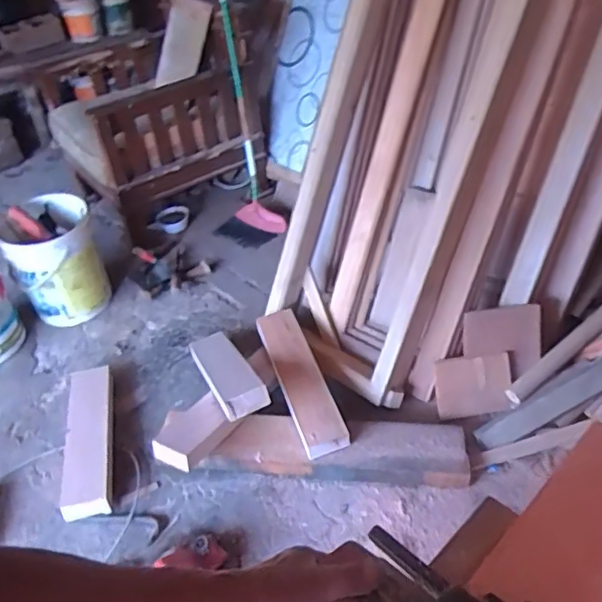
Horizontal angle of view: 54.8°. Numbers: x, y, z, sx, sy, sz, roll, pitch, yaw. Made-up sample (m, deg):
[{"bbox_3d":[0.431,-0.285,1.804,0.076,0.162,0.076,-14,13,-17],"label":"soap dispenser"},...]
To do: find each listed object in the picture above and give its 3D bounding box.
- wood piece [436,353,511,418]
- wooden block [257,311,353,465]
[{"bbox_3d":[0.483,0.239,1.632,0.204,0.015,0.157,-9,82,18],"label":"wood piece"},{"bbox_3d":[-0.013,0.221,1.684,0.132,0.084,0.510,-15,42,-12],"label":"wooden block"}]

